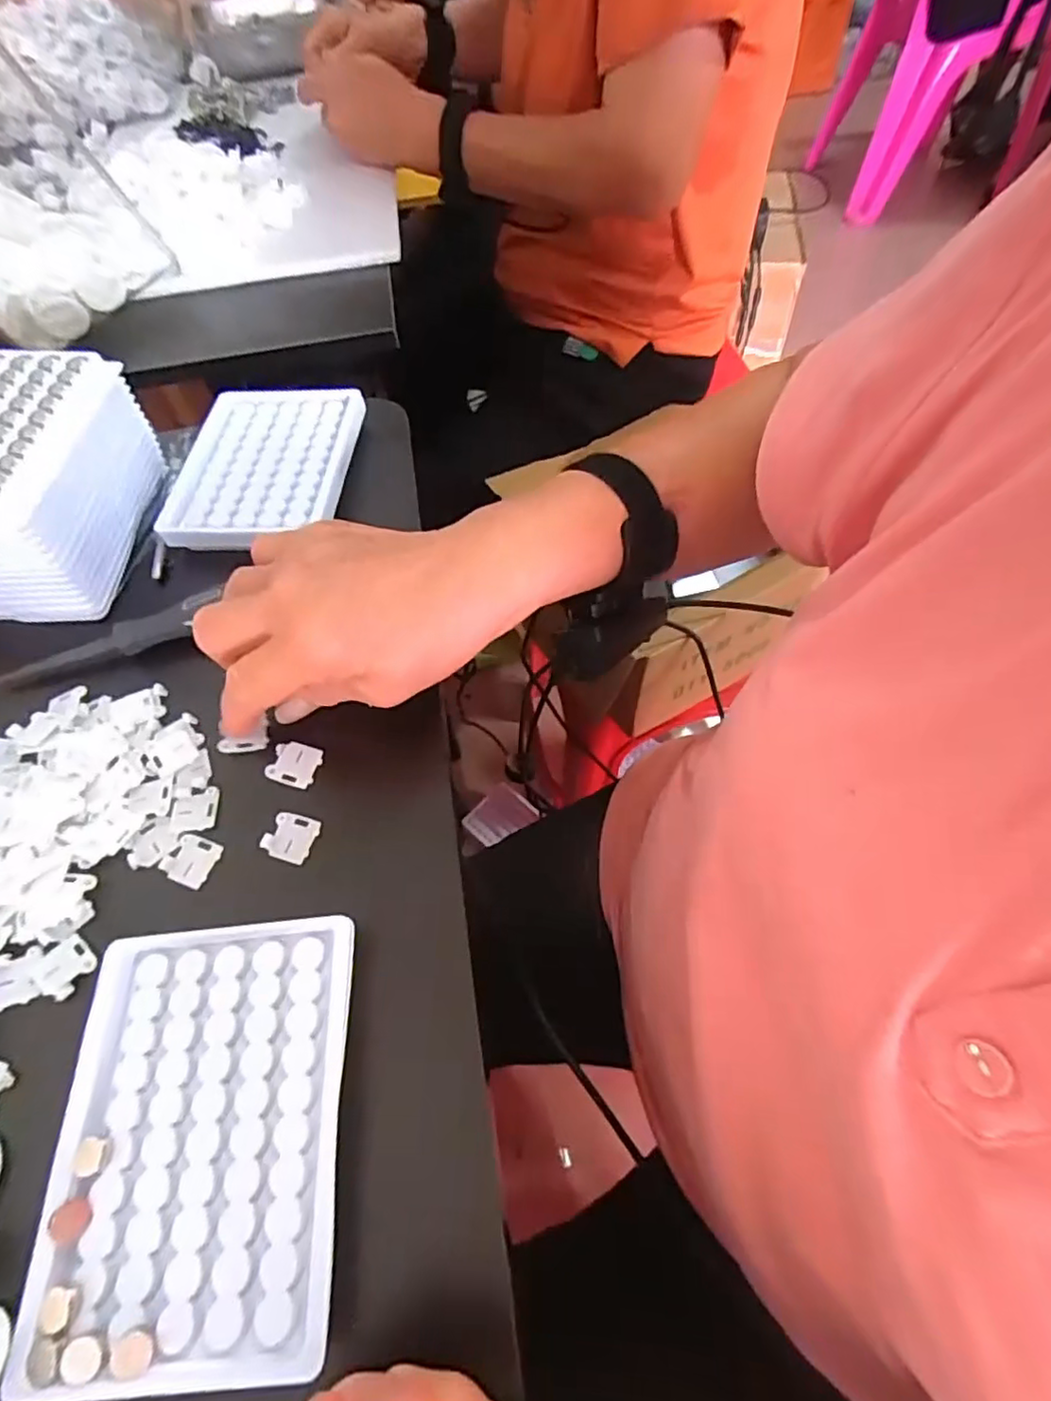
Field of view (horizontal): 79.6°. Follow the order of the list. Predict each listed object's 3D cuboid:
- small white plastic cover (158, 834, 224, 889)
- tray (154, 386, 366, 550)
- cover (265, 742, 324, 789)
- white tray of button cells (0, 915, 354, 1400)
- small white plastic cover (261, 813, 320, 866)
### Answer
[{"bbox_3d":[-0.147,0.070,0.277,0.022,0.004,0.021,16,61,13],"label":"small white plastic cover"},{"bbox_3d":[-0.165,-0.148,0.393,0.108,0.013,0.131,1,59,4],"label":"tray"},{"bbox_3d":[-0.109,0.030,0.298,0.022,0.005,0.021,10,60,9],"label":"cover"},{"bbox_3d":[-0.113,0.147,0.220,0.096,0.010,0.129,-5,59,1],"label":"white tray of button cells"},{"bbox_3d":[-0.104,0.060,0.279,0.021,0.004,0.021,13,61,11],"label":"small white plastic cover"}]

